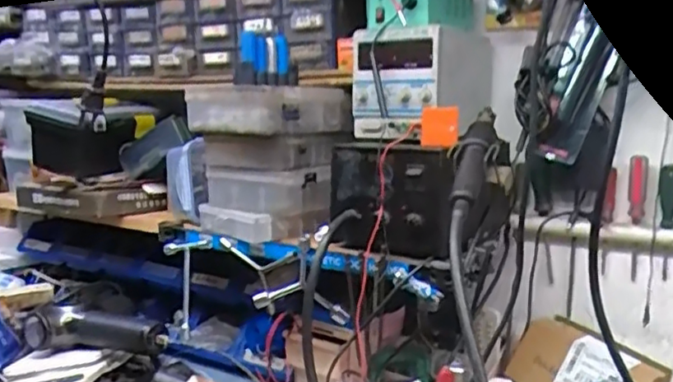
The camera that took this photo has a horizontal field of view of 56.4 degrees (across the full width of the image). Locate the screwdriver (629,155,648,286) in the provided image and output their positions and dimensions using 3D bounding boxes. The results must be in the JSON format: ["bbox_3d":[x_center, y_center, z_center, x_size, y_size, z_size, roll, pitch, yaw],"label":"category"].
[{"bbox_3d":[0.408,0.038,0.860,0.022,0.172,0.032,5,7,26],"label":"screwdriver"}]

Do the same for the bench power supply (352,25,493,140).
[{"bbox_3d":[0.122,-0.150,0.886,0.134,0.139,0.201,5,7,28],"label":"bench power supply"}]

